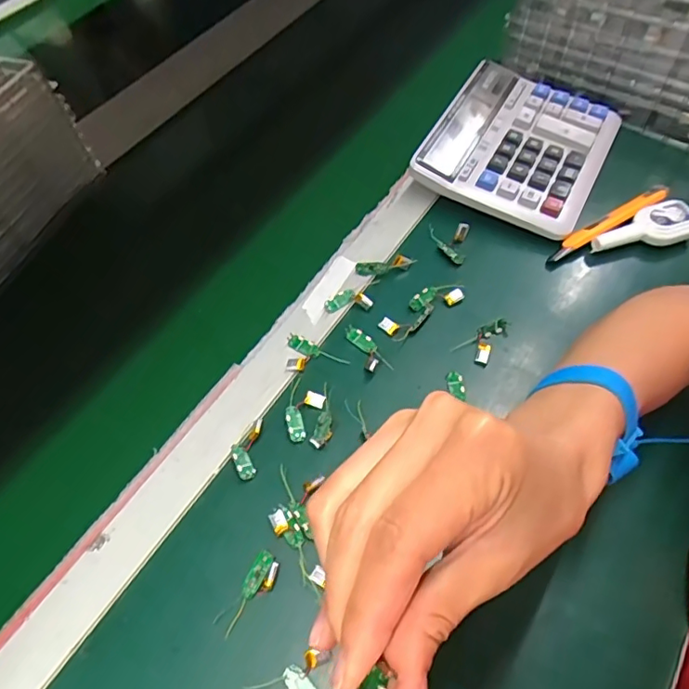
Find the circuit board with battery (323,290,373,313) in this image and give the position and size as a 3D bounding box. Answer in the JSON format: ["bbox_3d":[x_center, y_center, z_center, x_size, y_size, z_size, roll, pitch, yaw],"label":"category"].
[{"bbox_3d":[0.003,-0.039,0.461,0.040,0.007,0.023,-5,57,1],"label":"circuit board with battery"}]

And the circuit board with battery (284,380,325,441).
[{"bbox_3d":[-0.034,0.050,0.407,0.029,0.005,0.044,21,60,16],"label":"circuit board with battery"}]

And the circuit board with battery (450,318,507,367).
[{"bbox_3d":[0.113,-0.005,0.432,0.046,0.007,0.028,-40,63,-21],"label":"circuit board with battery"}]

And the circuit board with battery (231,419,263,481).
[{"bbox_3d":[-0.072,0.076,0.392,0.020,0.006,0.045,0,57,3],"label":"circuit board with battery"}]

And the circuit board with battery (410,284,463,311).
[{"bbox_3d":[0.078,-0.042,0.458,0.048,0.006,0.020,-9,57,-2],"label":"circuit board with battery"}]

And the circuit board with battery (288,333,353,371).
[{"bbox_3d":[-0.028,0.012,0.434,0.054,0.004,0.032,28,63,20],"label":"circuit board with battery"}]

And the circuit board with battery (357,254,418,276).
[{"bbox_3d":[0.036,-0.069,0.474,0.052,0.014,0.013,-5,56,0],"label":"circuit board with battery"}]

